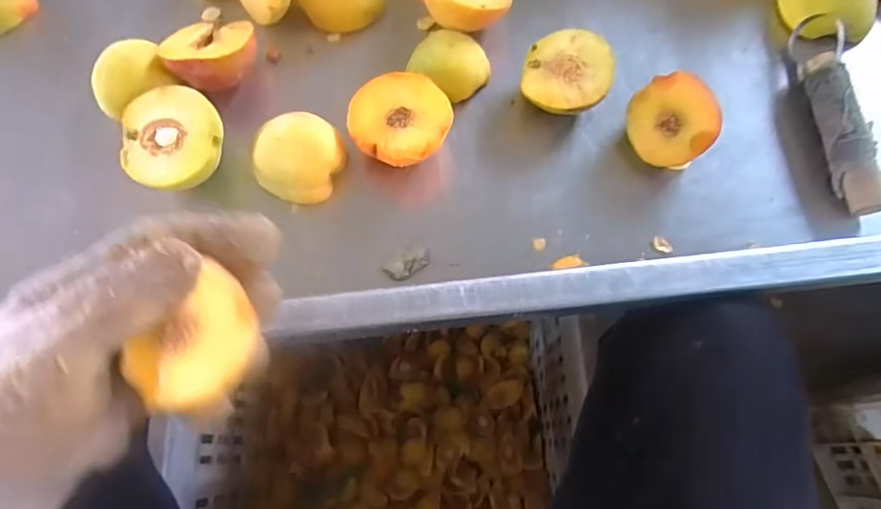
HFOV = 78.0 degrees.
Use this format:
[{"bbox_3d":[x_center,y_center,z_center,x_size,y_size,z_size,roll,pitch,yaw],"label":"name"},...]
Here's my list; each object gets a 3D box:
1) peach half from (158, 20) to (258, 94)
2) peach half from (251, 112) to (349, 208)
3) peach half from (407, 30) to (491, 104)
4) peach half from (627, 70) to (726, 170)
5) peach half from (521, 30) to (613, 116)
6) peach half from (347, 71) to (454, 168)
[{"bbox_3d":[-0.160,-0.140,0.380,0.061,0.030,0.048,-6,71,-1],"label":"peach half"},{"bbox_3d":[-0.093,-0.064,0.356,0.050,0.031,0.054,22,73,8],"label":"peach half"},{"bbox_3d":[0.008,-0.136,0.389,0.054,0.023,0.042,34,75,12],"label":"peach half"},{"bbox_3d":[0.150,-0.086,0.352,0.053,0.023,0.054,-38,80,32],"label":"peach half"},{"bbox_3d":[0.086,-0.121,0.371,0.056,0.024,0.063,12,71,5],"label":"peach half"},{"bbox_3d":[-0.026,-0.086,0.364,0.065,0.033,0.065,9,71,4],"label":"peach half"}]

